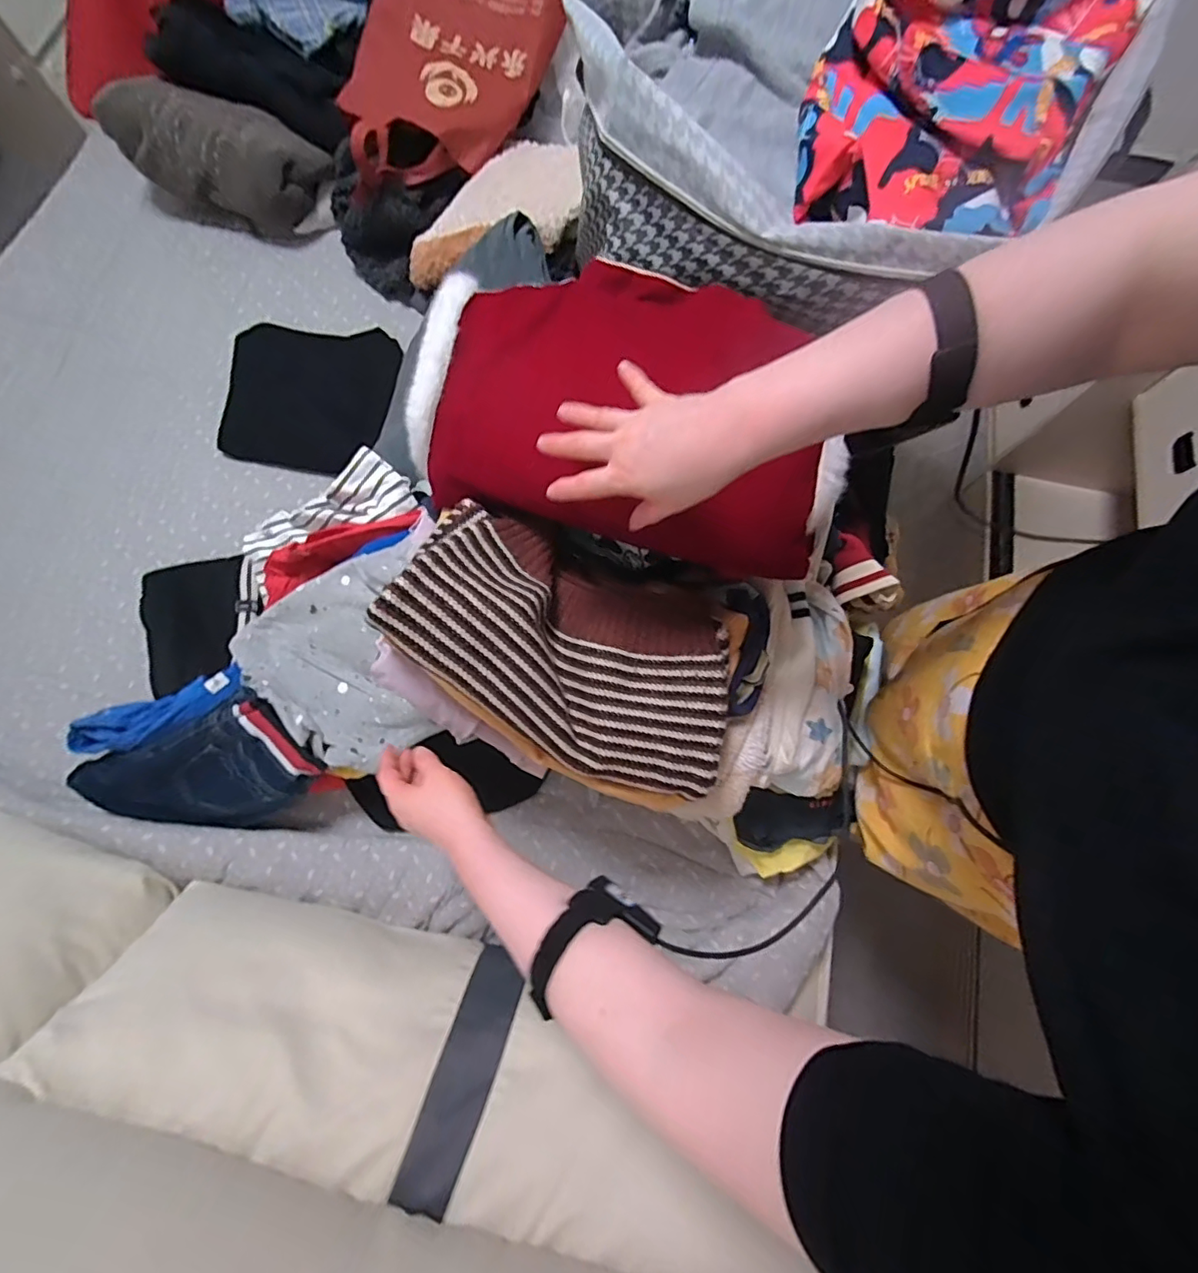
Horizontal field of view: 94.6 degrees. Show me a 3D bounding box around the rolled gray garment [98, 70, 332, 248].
[{"bbox_3d":[-0.703,-0.915,1.072,0.404,0.184,0.173,19,76,5],"label":"rolled gray garment"}]

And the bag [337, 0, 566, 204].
[{"bbox_3d":[-0.271,-1.004,0.983,0.310,0.092,0.503,18,89,-6],"label":"bag"}]

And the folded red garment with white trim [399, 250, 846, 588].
[{"bbox_3d":[0.030,-0.213,0.510,0.397,0.134,0.219,17,76,4],"label":"folded red garment with white trim"}]

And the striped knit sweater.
[{"bbox_3d":[-0.023,0.010,0.532,0.327,0.110,0.205,19,76,4],"label":"striped knit sweater"}]

